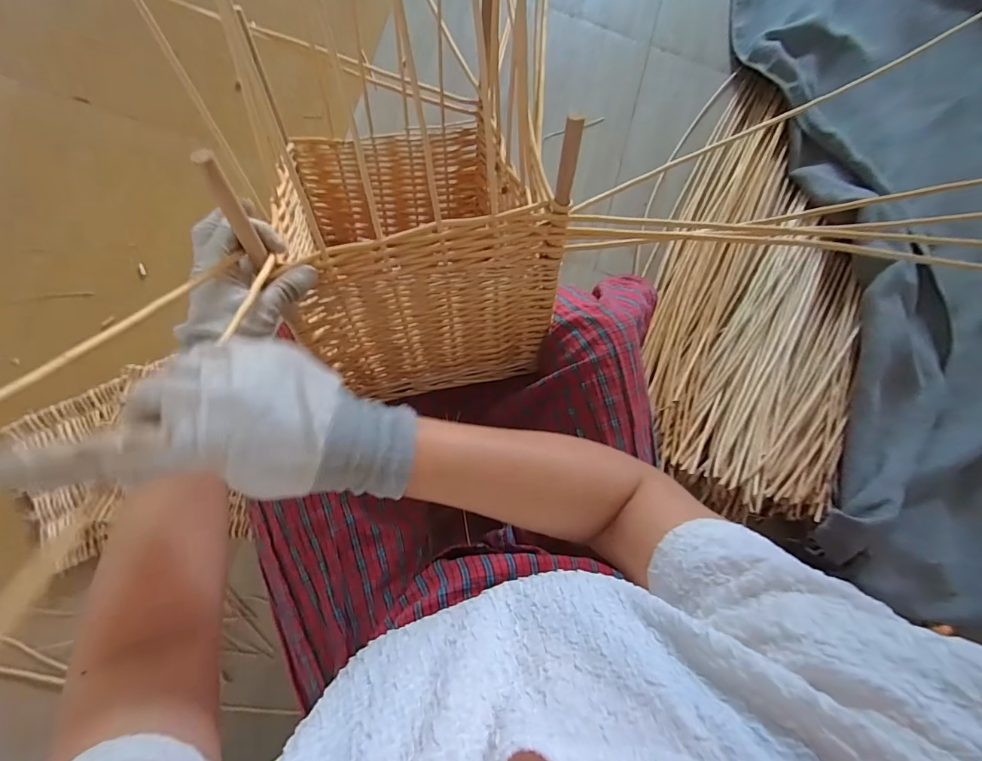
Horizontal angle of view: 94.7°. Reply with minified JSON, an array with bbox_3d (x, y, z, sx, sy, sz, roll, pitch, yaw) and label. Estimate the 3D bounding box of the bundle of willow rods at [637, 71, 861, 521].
[{"bbox_3d":[0.554,-0.215,0.981,0.411,0.157,0.959,3,85,-8],"label":"bundle of willow rods"}]

